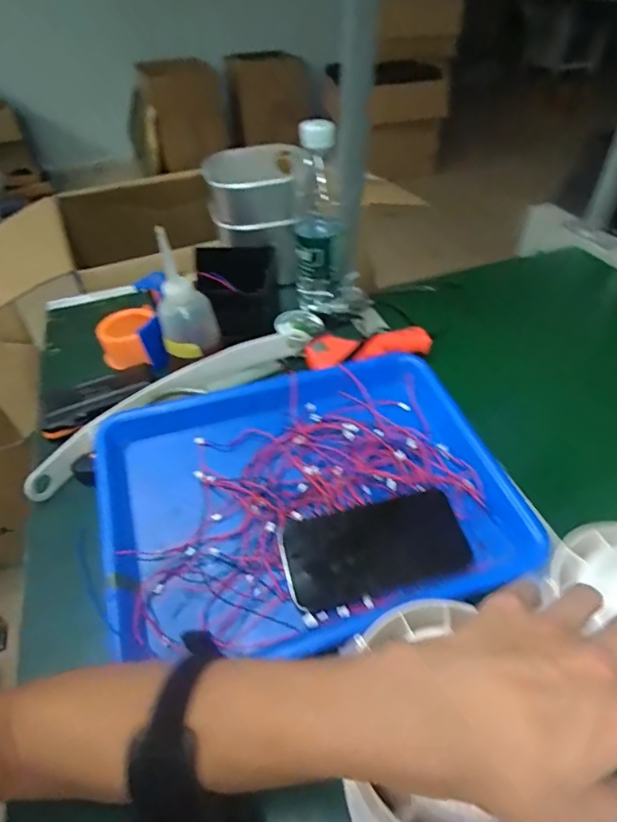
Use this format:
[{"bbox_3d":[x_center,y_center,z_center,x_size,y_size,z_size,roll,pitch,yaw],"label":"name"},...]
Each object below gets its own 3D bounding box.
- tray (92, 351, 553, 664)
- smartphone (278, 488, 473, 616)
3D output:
[{"bbox_3d":[-0.001,0.068,0.425,0.343,0.051,0.255,-14,46,-12],"label":"tray"},{"bbox_3d":[0.055,0.110,0.390,0.147,0.013,0.073,-11,46,-10],"label":"smartphone"}]

